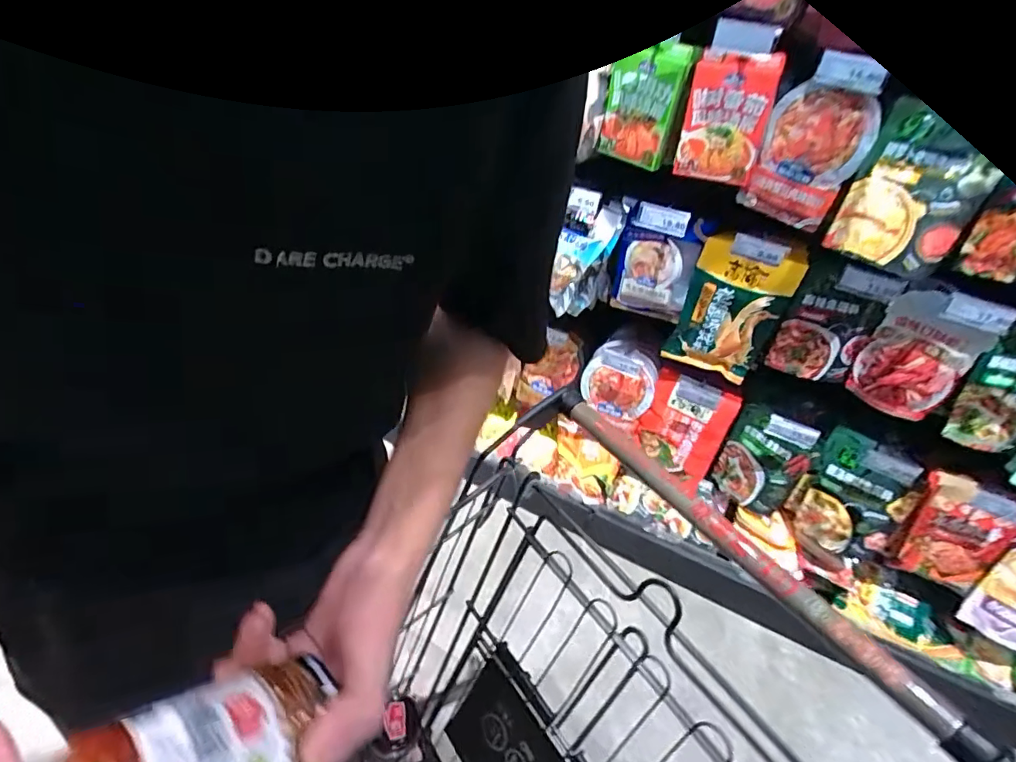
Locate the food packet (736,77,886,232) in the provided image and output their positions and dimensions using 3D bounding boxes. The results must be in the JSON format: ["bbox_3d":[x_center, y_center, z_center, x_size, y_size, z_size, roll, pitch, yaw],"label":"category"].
[{"bbox_3d":[0.521,-0.387,0.899,0.175,0.214,0.025,33,42,28],"label":"food packet"}]

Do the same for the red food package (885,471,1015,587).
[{"bbox_3d":[0.932,0.321,1.094,0.168,0.253,0.068,26,39,21],"label":"red food package"}]

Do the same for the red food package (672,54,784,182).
[{"bbox_3d":[0.380,-0.458,0.914,0.137,0.190,0.032,21,38,15],"label":"red food package"}]

